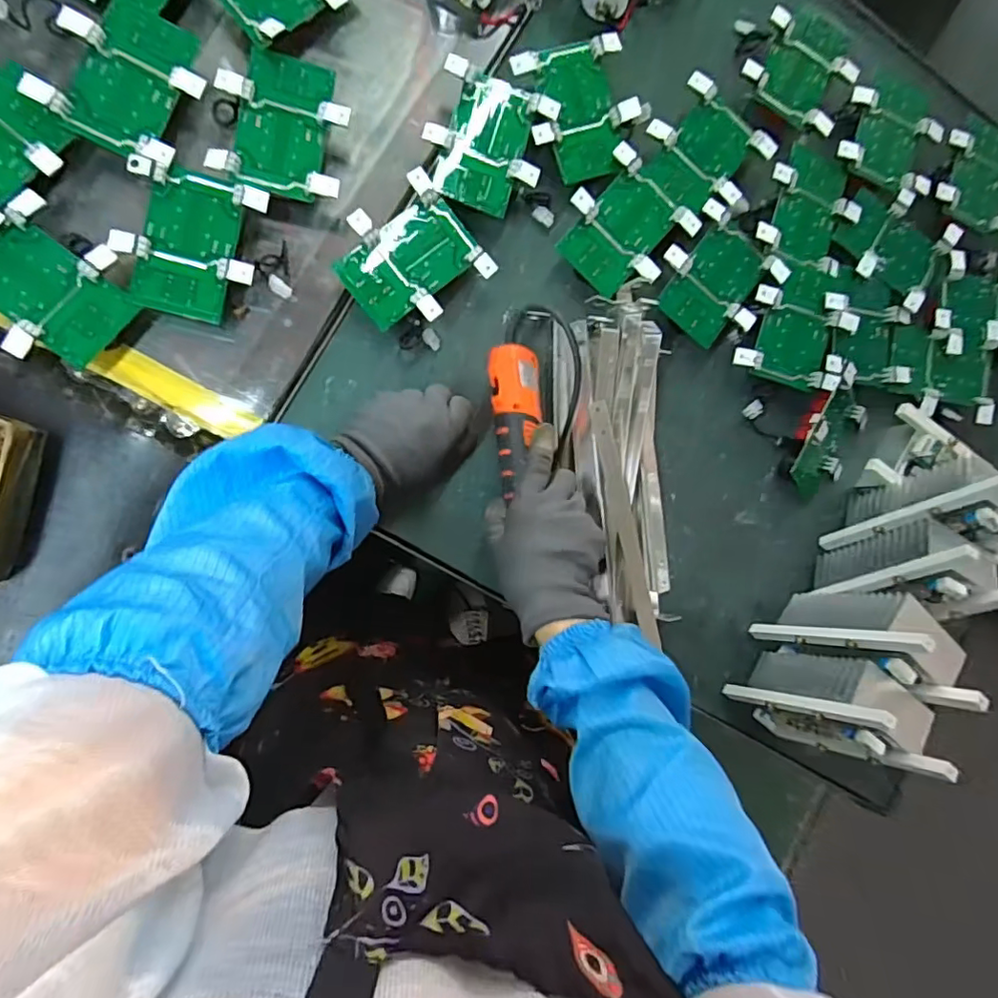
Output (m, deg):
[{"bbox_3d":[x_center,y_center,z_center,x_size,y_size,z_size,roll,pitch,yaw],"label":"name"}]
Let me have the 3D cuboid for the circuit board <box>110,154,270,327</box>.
[{"bbox_3d":[-0.256,-0.210,0.469,0.102,0.017,0.113,13,86,-9],"label":"circuit board"}]

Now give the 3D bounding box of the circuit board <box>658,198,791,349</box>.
[{"bbox_3d":[0.212,-0.216,0.554,0.104,0.018,0.113,42,82,-6],"label":"circuit board"}]

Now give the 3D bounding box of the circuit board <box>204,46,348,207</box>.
[{"bbox_3d":[-0.183,-0.320,0.482,0.102,0.016,0.122,8,87,-9],"label":"circuit board"}]

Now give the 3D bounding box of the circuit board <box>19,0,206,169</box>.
[{"bbox_3d":[-0.303,-0.343,0.463,0.104,0.022,0.122,22,86,-16],"label":"circuit board"}]

